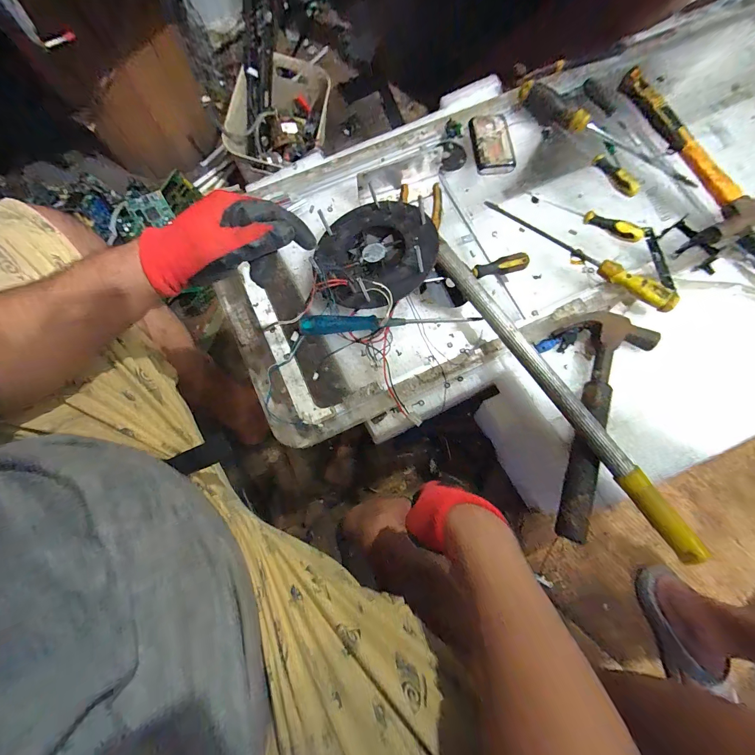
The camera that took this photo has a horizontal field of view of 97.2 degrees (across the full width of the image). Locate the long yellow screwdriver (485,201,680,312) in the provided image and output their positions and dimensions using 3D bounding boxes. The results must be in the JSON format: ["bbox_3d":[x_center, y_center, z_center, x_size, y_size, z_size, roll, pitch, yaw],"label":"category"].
[{"bbox_3d":[0.292,-0.189,0.485,0.290,0.032,0.025,40,80,9],"label":"long yellow screwdriver"}]

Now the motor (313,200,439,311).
[{"bbox_3d":[-0.004,-0.167,0.460,0.161,0.071,0.160,0,77,0],"label":"motor"}]

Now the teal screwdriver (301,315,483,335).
[{"bbox_3d":[0.016,-0.077,0.455,0.242,0.023,0.020,-2,77,-2],"label":"teal screwdriver"}]

